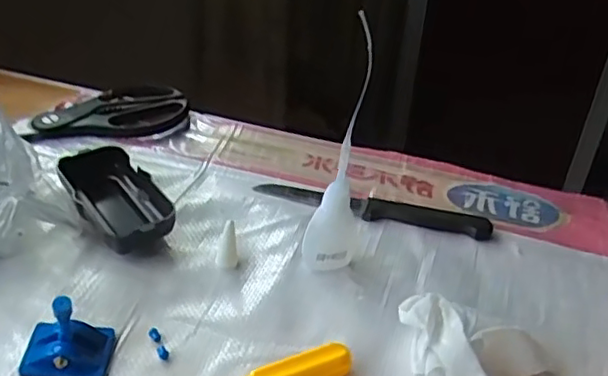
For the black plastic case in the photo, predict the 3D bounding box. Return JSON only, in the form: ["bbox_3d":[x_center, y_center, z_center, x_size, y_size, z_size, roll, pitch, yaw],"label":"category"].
[{"bbox_3d":[-0.137,0.005,0.446,0.050,0.028,0.102,-21,41,-32],"label":"black plastic case"}]

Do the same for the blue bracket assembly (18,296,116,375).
[{"bbox_3d":[-0.130,0.081,0.338,0.044,0.031,0.036,3,34,-1],"label":"blue bracket assembly"}]

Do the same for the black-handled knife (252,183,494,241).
[{"bbox_3d":[0.050,0.014,0.464,0.177,0.010,0.021,11,34,11],"label":"black-handled knife"}]

